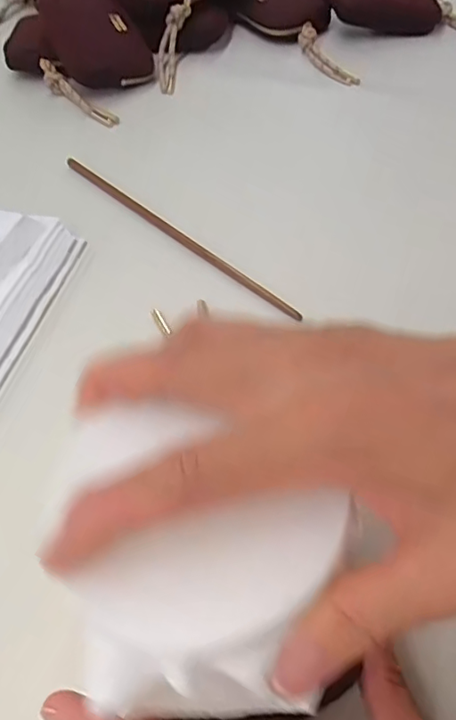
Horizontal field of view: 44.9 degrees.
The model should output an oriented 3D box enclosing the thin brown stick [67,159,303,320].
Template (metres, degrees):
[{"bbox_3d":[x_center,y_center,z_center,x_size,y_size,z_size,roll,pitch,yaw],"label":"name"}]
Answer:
[{"bbox_3d":[-0.043,-0.095,0.398,0.008,0.009,0.243,-40,60,-23],"label":"thin brown stick"}]

